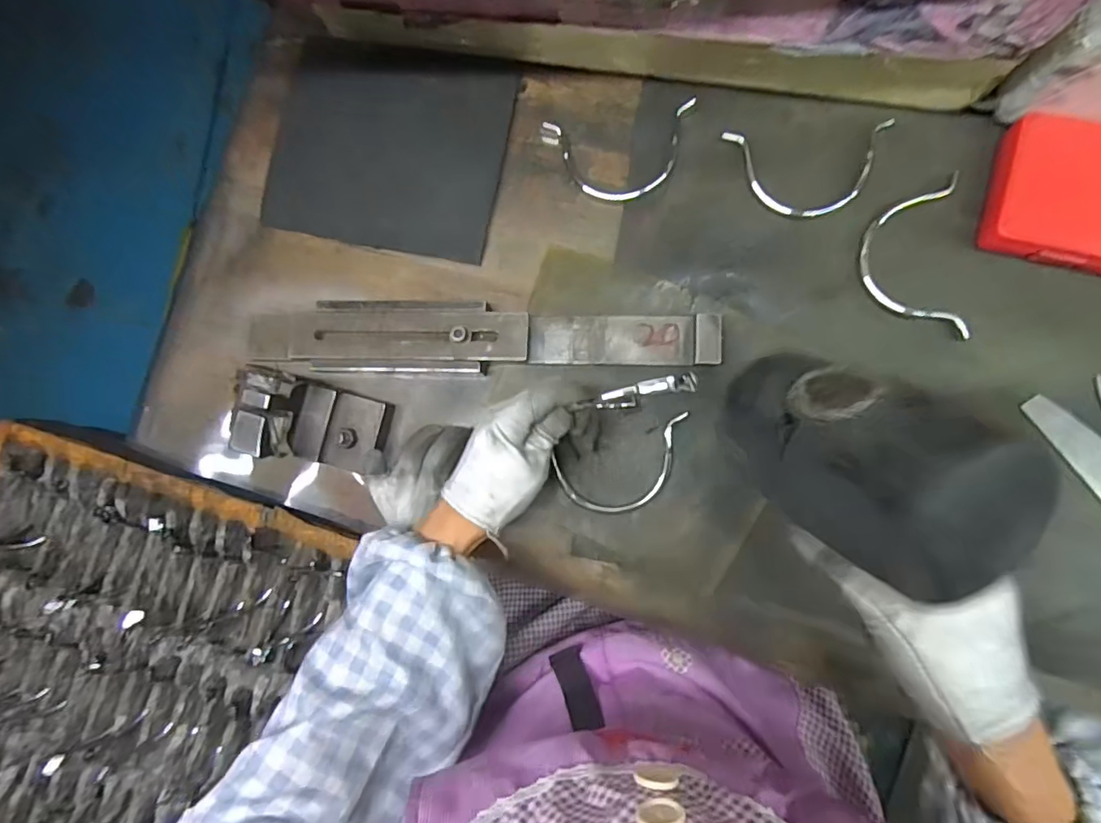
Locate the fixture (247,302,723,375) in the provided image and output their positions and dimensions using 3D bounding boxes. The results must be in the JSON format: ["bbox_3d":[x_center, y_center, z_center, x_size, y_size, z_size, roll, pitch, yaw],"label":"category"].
[{"bbox_3d":[-0.063,-0.060,0.444,0.385,0.024,0.058,2,86,8],"label":"fixture"}]

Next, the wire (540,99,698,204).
[{"bbox_3d":[0.056,-0.211,0.447,0.124,0.015,0.068,-4,85,8],"label":"wire"}]

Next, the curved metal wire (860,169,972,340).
[{"bbox_3d":[0.273,-0.116,0.410,0.069,0.013,0.122,-1,89,16],"label":"curved metal wire"}]

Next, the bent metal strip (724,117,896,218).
[{"bbox_3d":[0.207,-0.191,0.423,0.132,0.007,0.074,-4,85,8],"label":"bent metal strip"}]

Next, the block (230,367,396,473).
[{"bbox_3d":[-0.197,0.007,0.429,0.115,0.072,0.068,14,88,9],"label":"block"}]

